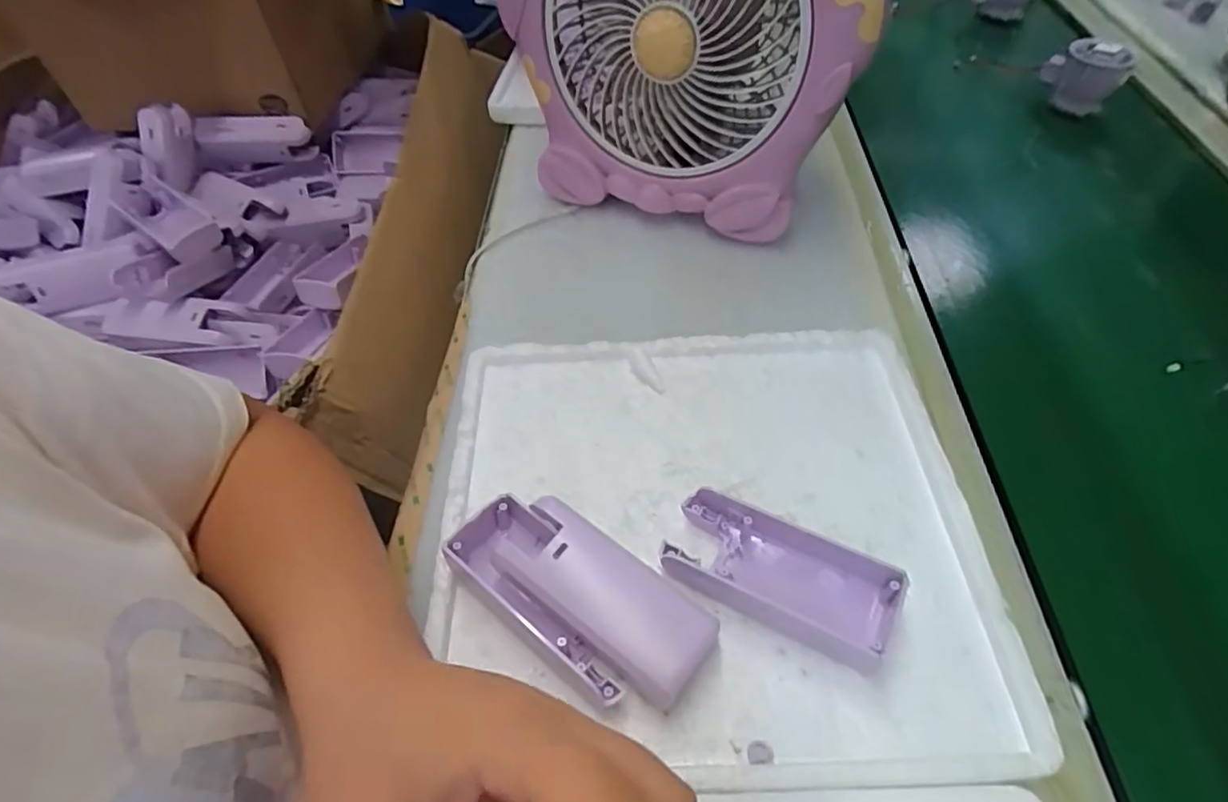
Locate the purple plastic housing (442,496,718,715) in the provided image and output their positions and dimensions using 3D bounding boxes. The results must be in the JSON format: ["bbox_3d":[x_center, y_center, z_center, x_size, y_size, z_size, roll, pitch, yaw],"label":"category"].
[{"bbox_3d":[-0.018,0.092,0.300,0.125,0.034,0.058,31,58,25],"label":"purple plastic housing"}]

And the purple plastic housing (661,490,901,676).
[{"bbox_3d":[0.080,0.085,0.305,0.108,0.027,0.046,21,54,19],"label":"purple plastic housing"}]

